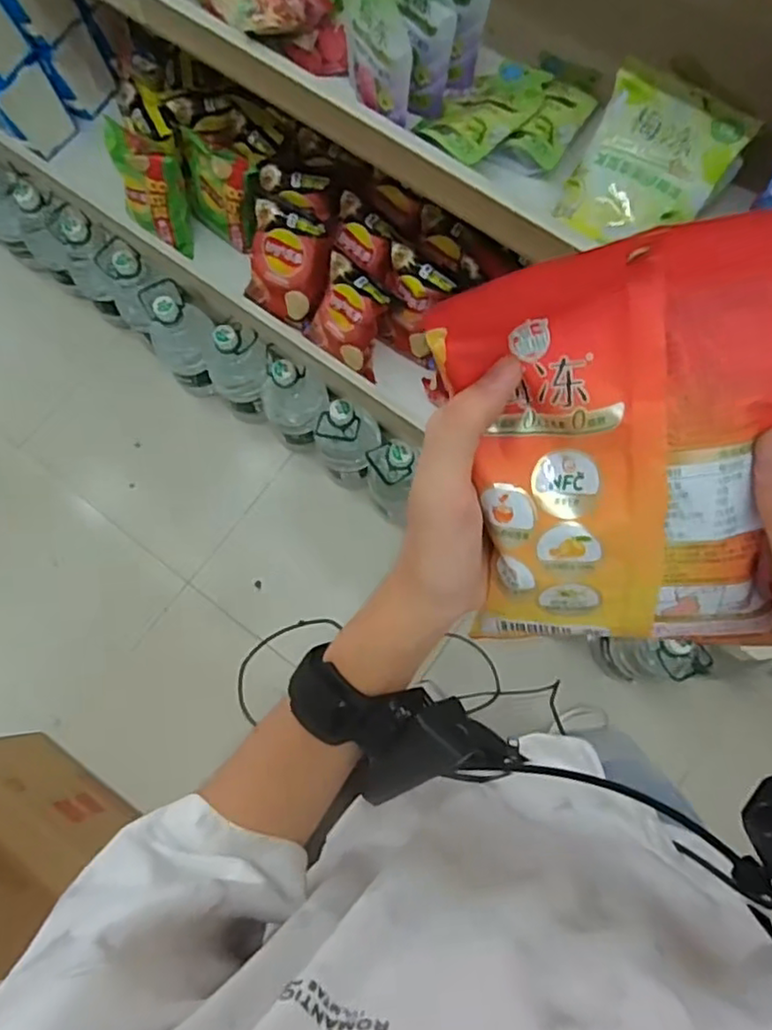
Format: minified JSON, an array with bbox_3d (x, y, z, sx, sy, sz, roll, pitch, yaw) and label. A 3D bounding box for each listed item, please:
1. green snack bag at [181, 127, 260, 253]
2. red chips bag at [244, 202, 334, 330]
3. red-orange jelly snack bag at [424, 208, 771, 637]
[{"bbox_3d":[-0.302,-0.591,1.193,0.198,0.153,0.087,42,81,11],"label":"green snack bag"},{"bbox_3d":[-0.169,-0.453,1.171,0.143,0.062,0.184,22,122,5],"label":"red chips bag"},{"bbox_3d":[0.108,-0.020,0.281,0.160,0.056,0.192,0,106,15],"label":"red-orange jelly snack bag"}]

